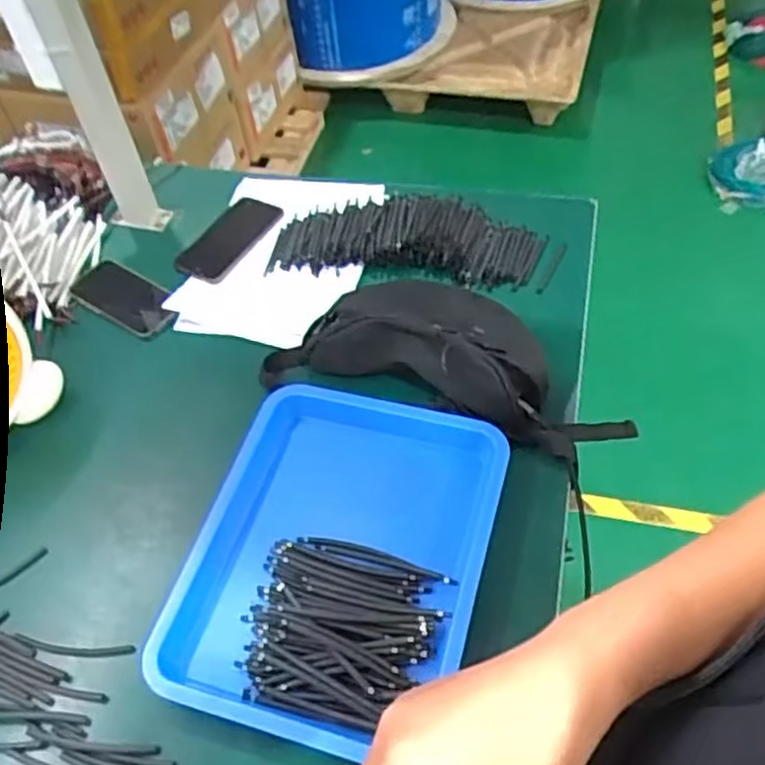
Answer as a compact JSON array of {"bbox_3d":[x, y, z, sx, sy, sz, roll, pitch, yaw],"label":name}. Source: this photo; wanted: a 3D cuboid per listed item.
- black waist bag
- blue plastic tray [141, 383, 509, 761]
[{"bbox_3d":[0.074,-0.050,0.796,0.403,0.088,0.178,13,55,15],"label":"black waist bag"},{"bbox_3d":[-0.048,0.163,0.696,0.278,0.053,0.331,12,55,14],"label":"blue plastic tray"}]

